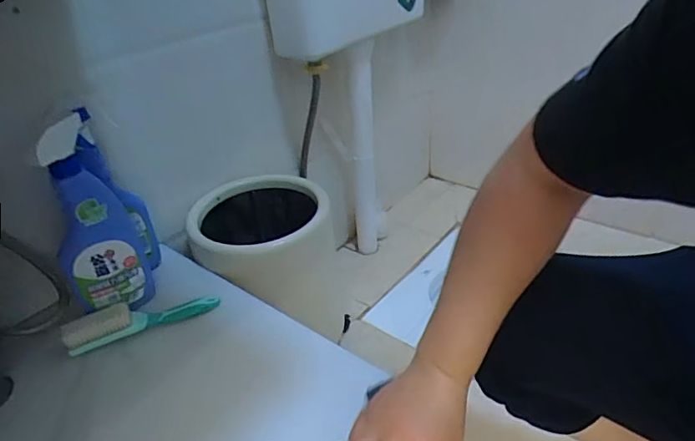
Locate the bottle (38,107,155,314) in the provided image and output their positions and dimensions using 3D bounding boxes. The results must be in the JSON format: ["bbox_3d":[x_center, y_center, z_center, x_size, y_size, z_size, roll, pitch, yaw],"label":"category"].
[{"bbox_3d":[-0.324,0.007,0.624,0.093,0.258,0.060,-21,35,-25],"label":"bottle"}]

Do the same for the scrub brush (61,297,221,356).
[{"bbox_3d":[-0.270,0.124,0.645,0.190,0.030,0.034,-15,33,-16],"label":"scrub brush"}]

